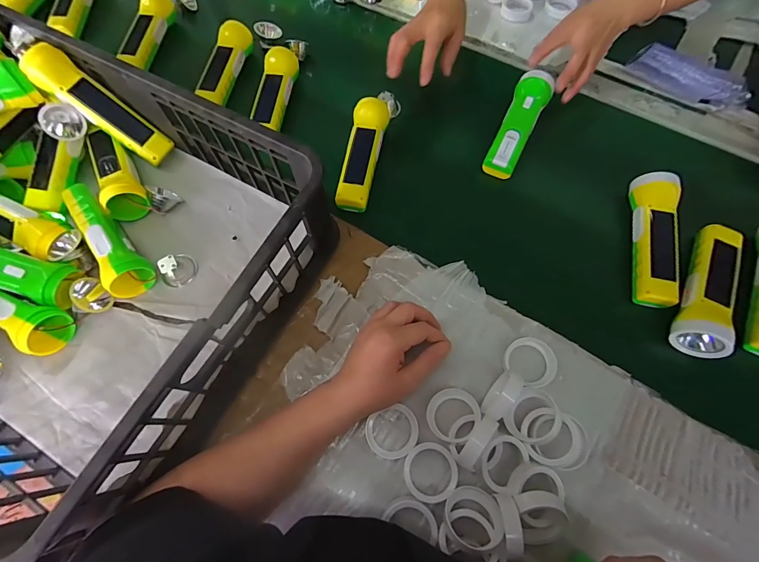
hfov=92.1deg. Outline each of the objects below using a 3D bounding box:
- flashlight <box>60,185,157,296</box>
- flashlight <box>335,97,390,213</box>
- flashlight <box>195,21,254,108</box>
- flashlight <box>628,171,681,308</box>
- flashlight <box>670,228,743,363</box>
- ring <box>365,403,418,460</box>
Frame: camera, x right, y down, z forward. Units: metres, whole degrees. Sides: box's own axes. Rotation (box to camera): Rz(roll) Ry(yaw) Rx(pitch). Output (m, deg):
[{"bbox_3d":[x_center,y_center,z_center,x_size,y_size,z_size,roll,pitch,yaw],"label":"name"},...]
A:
[{"bbox_3d":[-0.341,-0.051,0.454,0.052,0.044,0.160,-40,73,-14],"label":"flashlight"},{"bbox_3d":[-0.022,-0.181,0.518,0.048,0.040,0.169,8,69,4],"label":"flashlight"},{"bbox_3d":[-0.245,-0.339,0.571,0.043,0.040,0.139,15,69,7],"label":"flashlight"},{"bbox_3d":[0.350,-0.057,0.468,0.041,0.049,0.188,10,69,5],"label":"flashlight"},{"bbox_3d":[0.391,0.003,0.430,0.043,0.048,0.170,25,71,10],"label":"flashlight"},{"bbox_3d":[0.015,0.158,0.384,0.054,0.010,0.048,-24,70,-9],"label":"ring"}]

